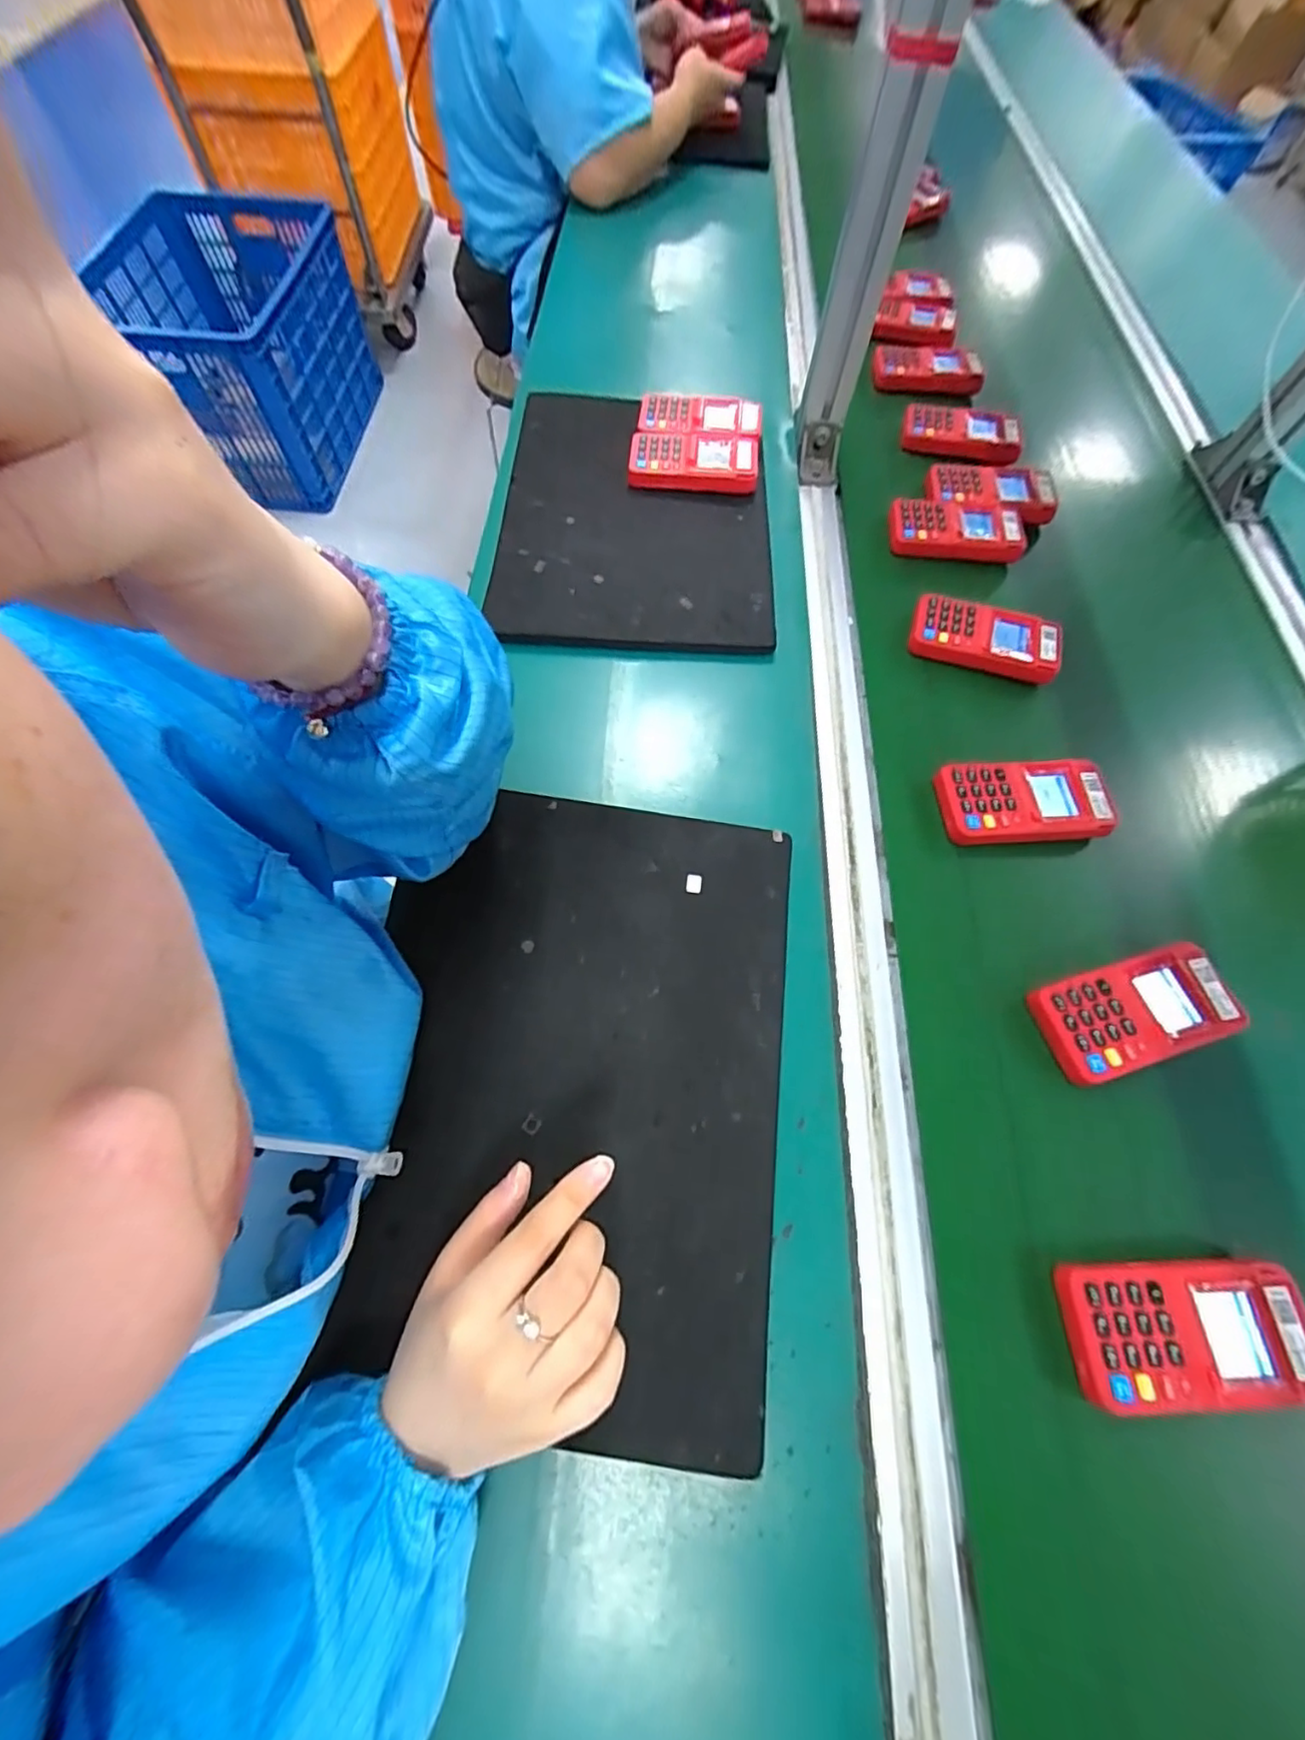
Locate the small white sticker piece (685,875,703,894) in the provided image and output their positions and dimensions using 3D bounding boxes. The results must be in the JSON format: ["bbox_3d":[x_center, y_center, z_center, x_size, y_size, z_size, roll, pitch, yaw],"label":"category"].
[{"bbox_3d":[0.029,0.010,0.413,0.011,0.004,0.013,8,78,3],"label":"small white sticker piece"}]

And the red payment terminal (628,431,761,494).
[{"bbox_3d":[0.040,-0.400,0.589,0.124,0.026,0.065,7,66,2],"label":"red payment terminal"}]

